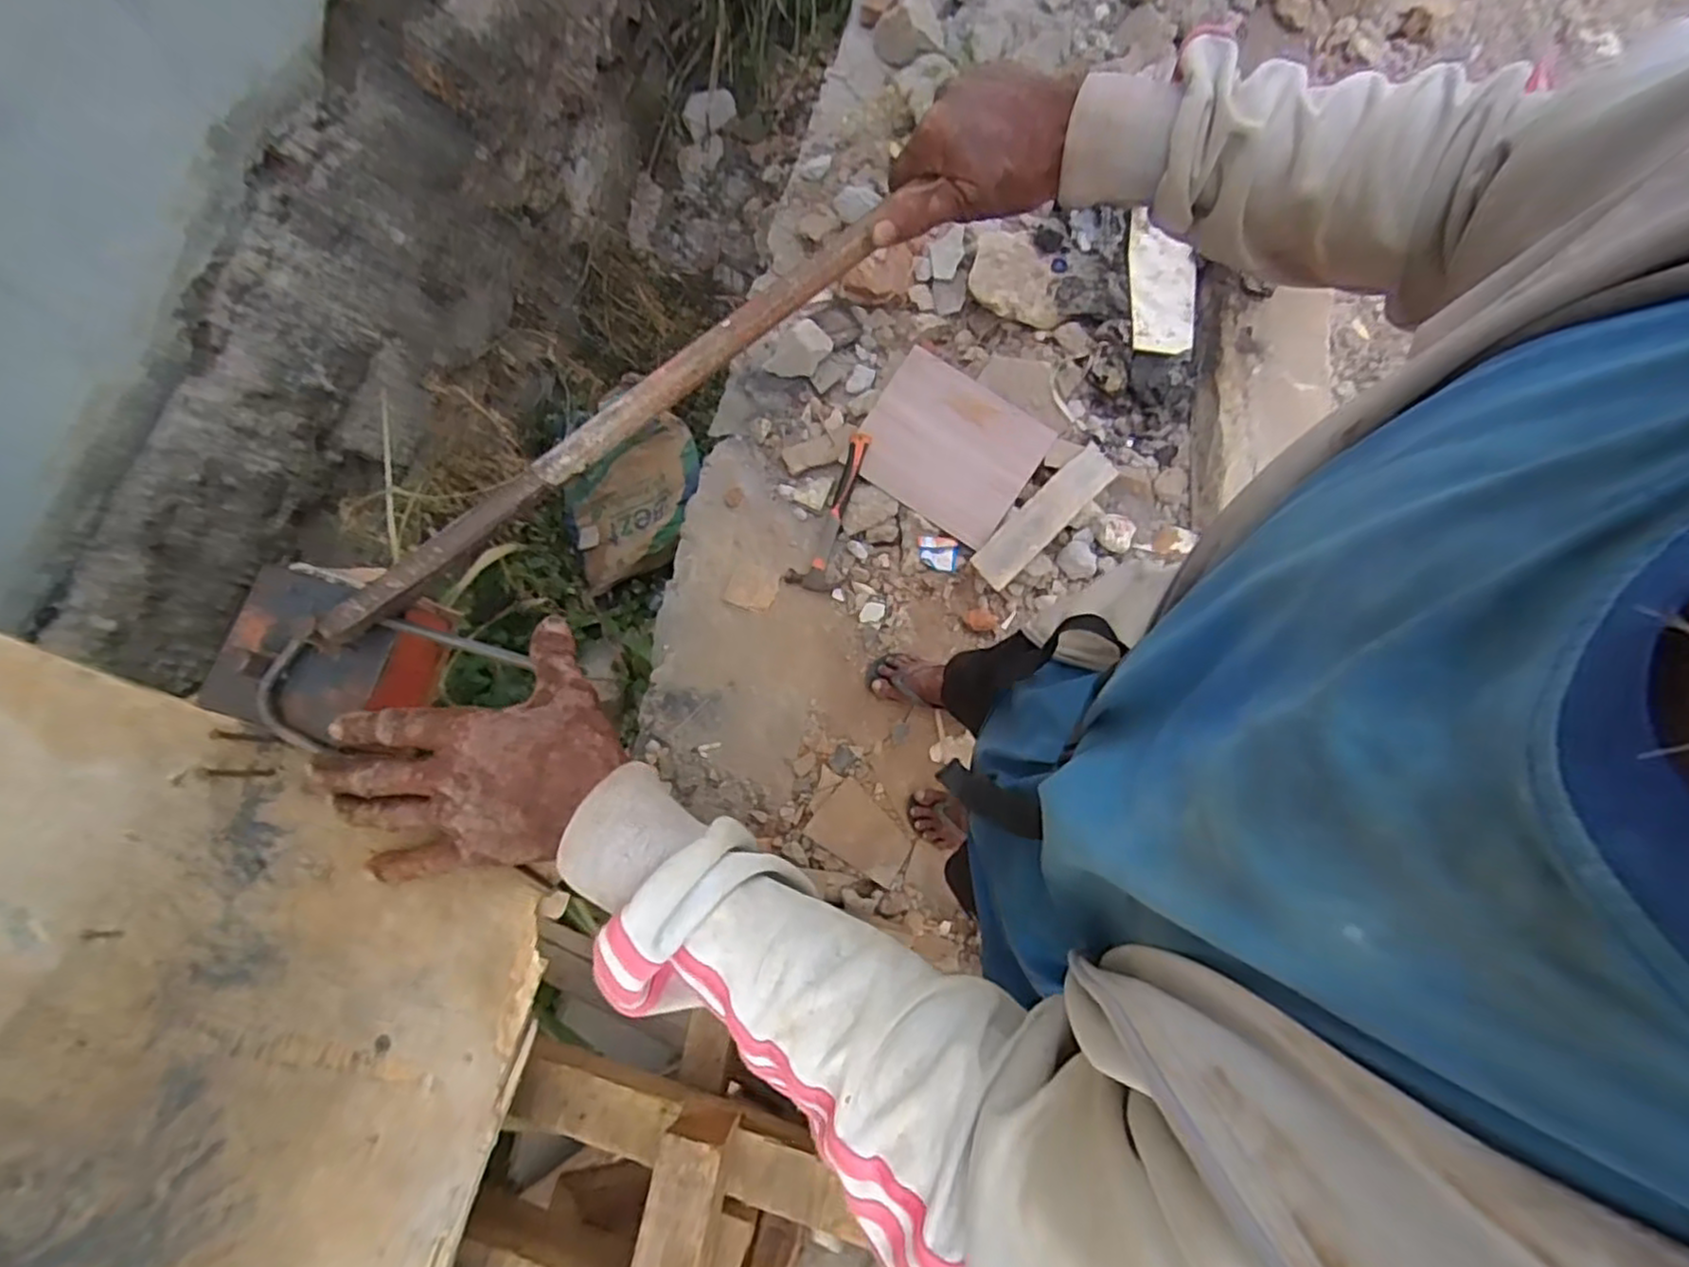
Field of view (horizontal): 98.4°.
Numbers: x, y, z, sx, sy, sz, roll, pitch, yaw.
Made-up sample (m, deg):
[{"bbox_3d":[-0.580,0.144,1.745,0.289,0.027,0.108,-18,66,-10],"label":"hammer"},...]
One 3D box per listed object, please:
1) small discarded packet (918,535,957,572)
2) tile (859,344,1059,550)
[{"bbox_3d":[0.198,-0.170,1.550,0.083,0.012,0.071,5,91,3],"label":"small discarded packet"},{"bbox_3d":[0.217,-0.391,1.533,0.346,0.017,0.291,33,98,1],"label":"tile"}]

